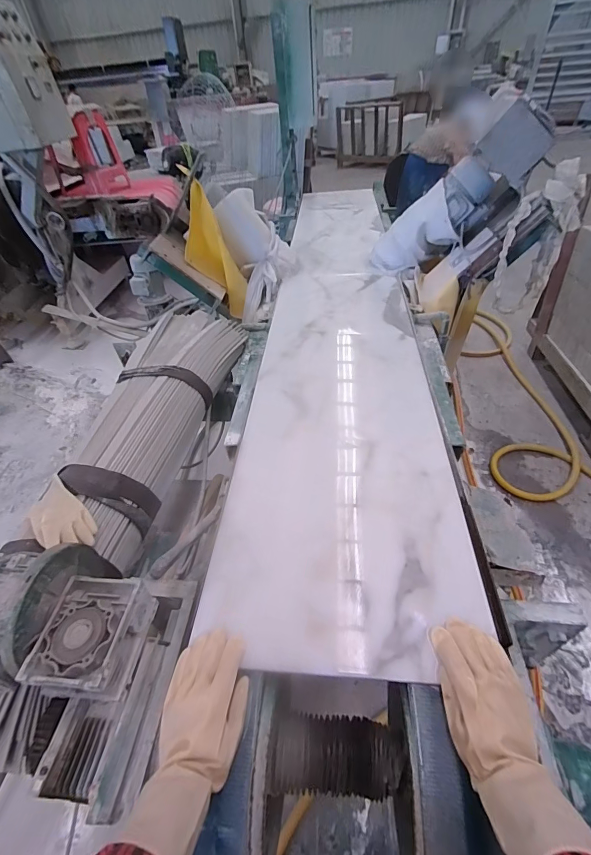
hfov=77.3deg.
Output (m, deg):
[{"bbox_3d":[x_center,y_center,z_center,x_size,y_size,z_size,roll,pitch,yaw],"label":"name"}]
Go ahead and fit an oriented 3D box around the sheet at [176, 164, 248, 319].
[{"bbox_3d":[-0.330,-0.659,1.385,0.164,0.518,0.051,-33,26,-12],"label":"sheet"}]

